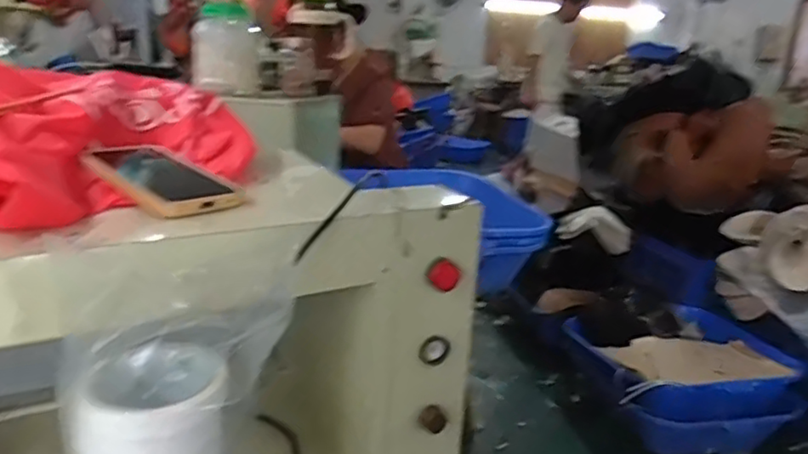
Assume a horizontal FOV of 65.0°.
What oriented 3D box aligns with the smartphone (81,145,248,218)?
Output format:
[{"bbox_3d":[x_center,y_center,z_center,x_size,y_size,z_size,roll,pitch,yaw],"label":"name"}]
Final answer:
[{"bbox_3d":[-0.214,-0.046,0.562,0.080,0.014,0.158,-18,36,-42],"label":"smartphone"}]

